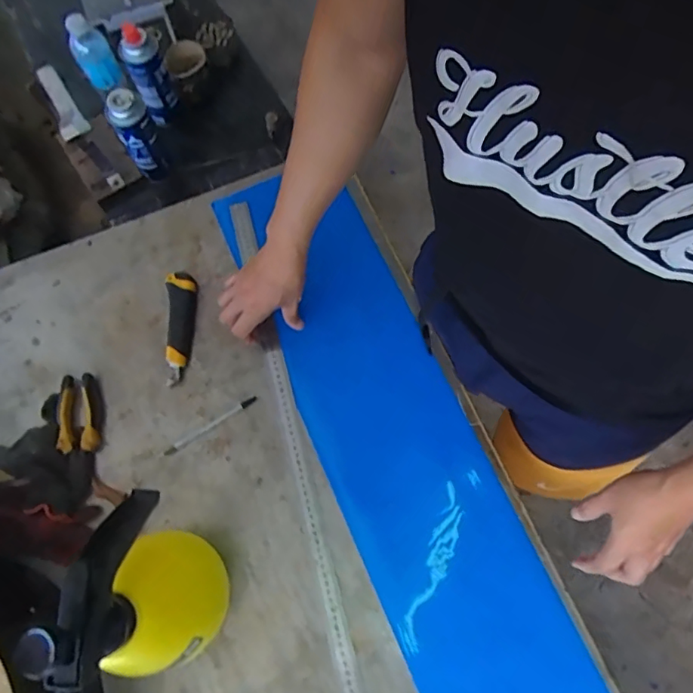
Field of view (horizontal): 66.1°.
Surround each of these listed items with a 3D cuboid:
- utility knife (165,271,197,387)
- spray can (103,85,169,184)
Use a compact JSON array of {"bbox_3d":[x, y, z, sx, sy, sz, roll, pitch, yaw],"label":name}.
[{"bbox_3d":[-0.232,-0.030,0.734,0.038,0.022,0.158,-1,72,-1],"label":"utility knife"},{"bbox_3d":[-0.366,-0.372,0.941,0.061,0.158,0.067,0,72,-1],"label":"spray can"}]

